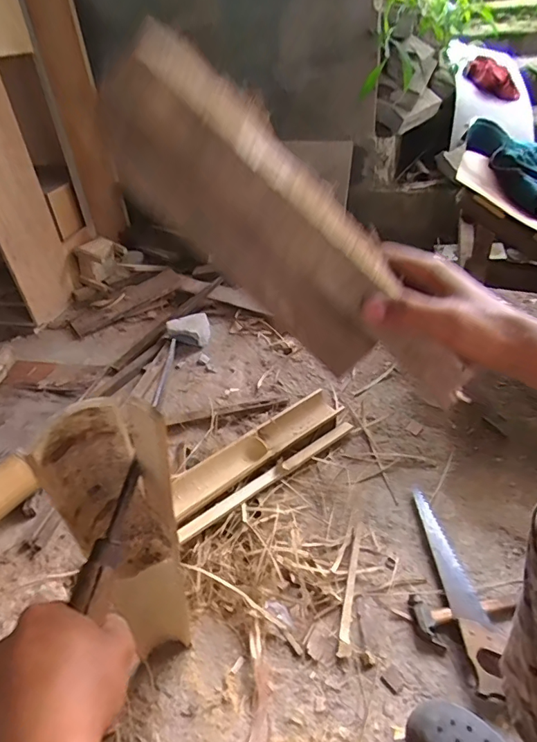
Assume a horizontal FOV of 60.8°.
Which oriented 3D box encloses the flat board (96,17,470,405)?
[{"bbox_3d":[0.023,-0.091,0.327,0.303,0.081,0.069,42,44,-10],"label":"flat board"}]

